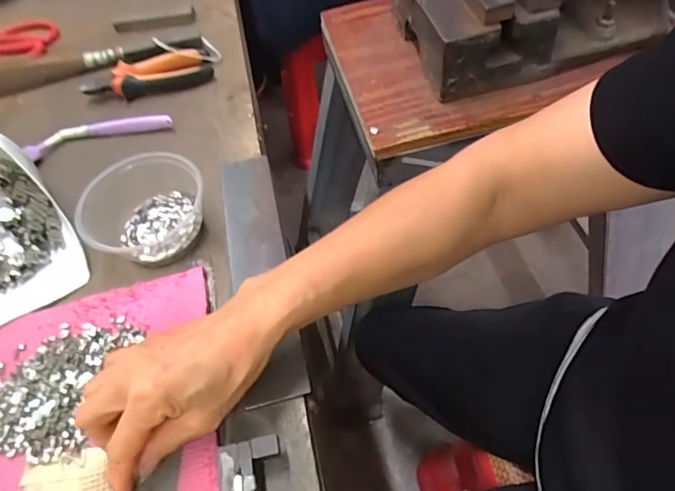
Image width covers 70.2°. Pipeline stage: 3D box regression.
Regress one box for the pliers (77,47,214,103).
[{"bbox_3d":[-0.229,-0.209,0.581,0.146,0.026,0.062,-16,55,-6],"label":"pliers"}]

